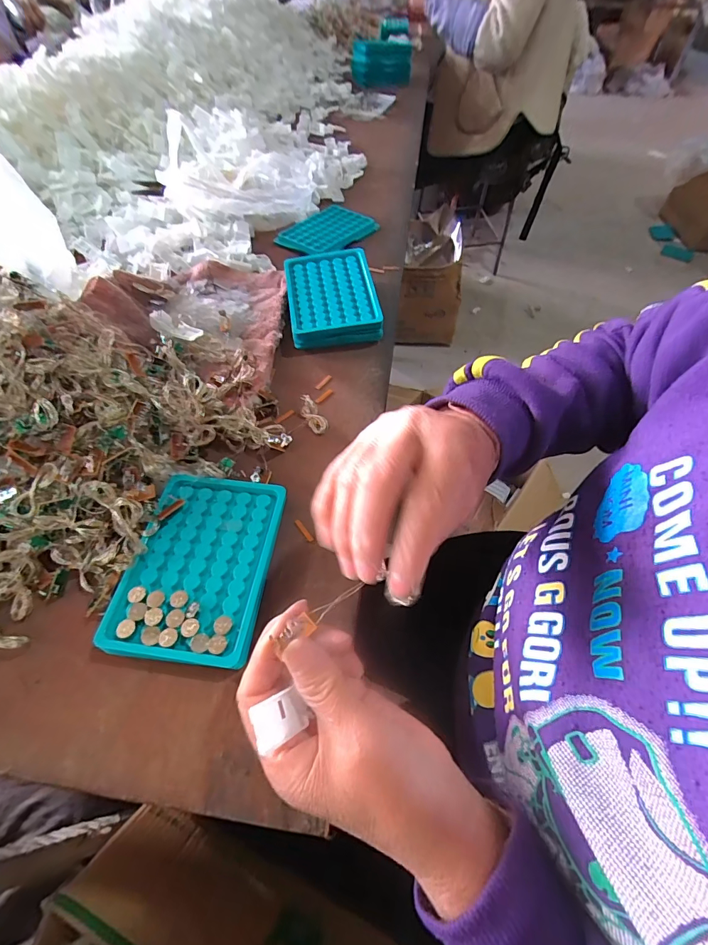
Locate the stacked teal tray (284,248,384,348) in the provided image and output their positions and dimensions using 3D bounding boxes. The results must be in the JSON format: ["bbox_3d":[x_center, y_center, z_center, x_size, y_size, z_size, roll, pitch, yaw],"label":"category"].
[{"bbox_3d":[-0.027,-0.202,0.458,0.094,0.034,0.134,-7,57,-5],"label":"stacked teal tray"}]

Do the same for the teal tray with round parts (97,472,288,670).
[{"bbox_3d":[-0.109,0.064,0.288,0.097,0.023,0.130,6,56,4],"label":"teal tray with round parts"}]

